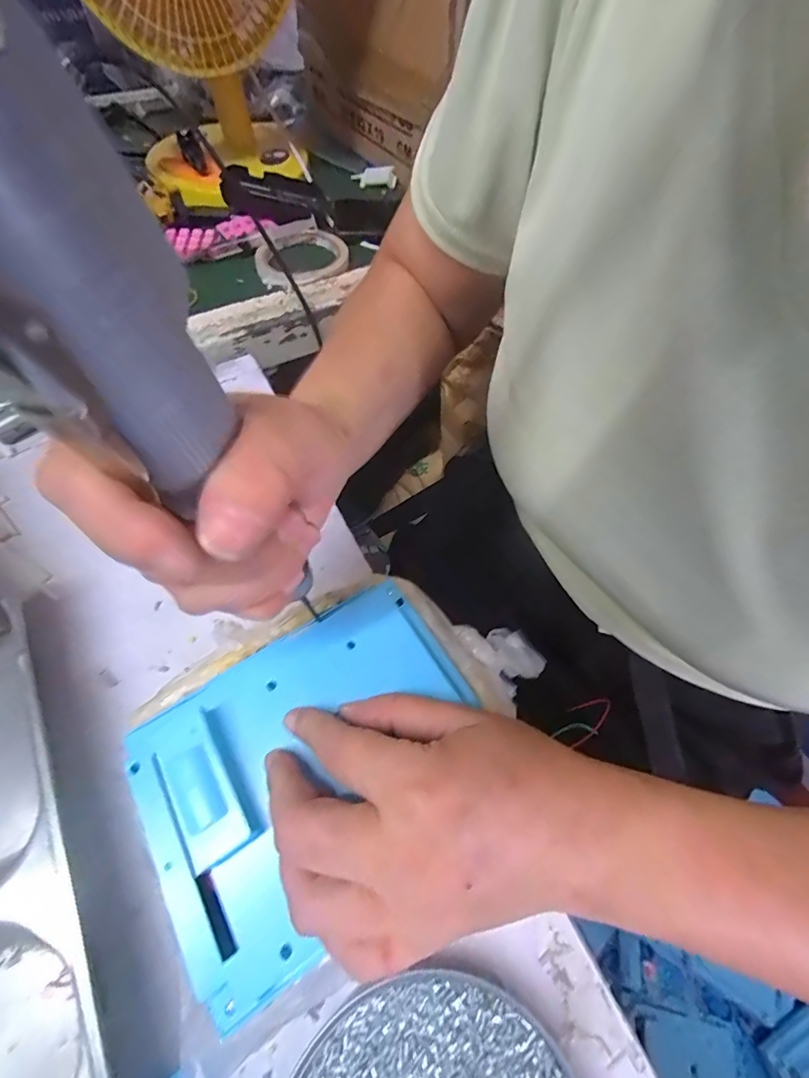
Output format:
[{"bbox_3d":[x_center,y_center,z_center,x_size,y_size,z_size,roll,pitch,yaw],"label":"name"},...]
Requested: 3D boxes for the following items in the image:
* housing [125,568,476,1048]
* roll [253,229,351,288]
[{"bbox_3d":[-0.039,0.101,0.209,0.157,0.026,0.122,-30,67,-17],"label":"housing"},{"bbox_3d":[-0.110,-0.301,0.477,0.097,0.020,0.104,1,62,-2],"label":"roll"}]

